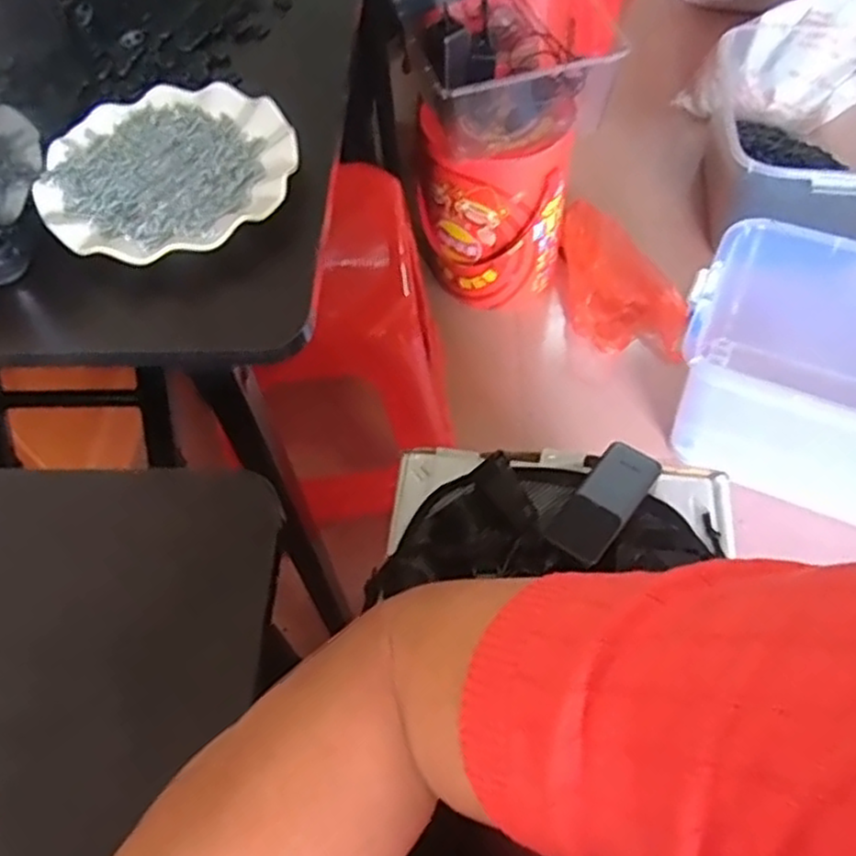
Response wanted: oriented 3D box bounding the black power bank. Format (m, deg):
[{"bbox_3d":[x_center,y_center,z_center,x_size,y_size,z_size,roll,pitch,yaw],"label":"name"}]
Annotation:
[{"bbox_3d":[0.160,0.067,0.666,0.052,0.019,0.131,32,65,21],"label":"black power bank"}]

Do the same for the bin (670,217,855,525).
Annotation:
[{"bbox_3d":[0.646,-0.051,1.139,0.507,0.293,0.325,23,62,17],"label":"bin"}]

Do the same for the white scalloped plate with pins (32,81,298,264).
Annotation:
[{"bbox_3d":[-0.188,-0.189,0.534,0.177,0.013,0.175,-1,58,2],"label":"white scalloped plate with pins"}]

